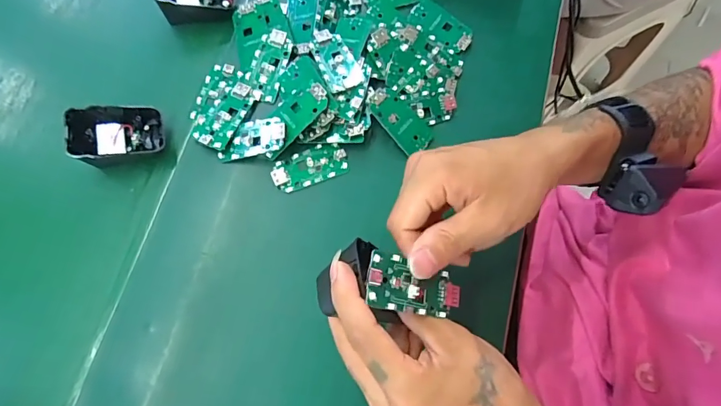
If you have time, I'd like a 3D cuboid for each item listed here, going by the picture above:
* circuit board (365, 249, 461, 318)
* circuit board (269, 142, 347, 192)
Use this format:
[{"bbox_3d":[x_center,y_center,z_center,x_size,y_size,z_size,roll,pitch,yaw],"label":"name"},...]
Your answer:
[{"bbox_3d":[0.031,0.050,0.251,0.060,0.010,0.030,19,72,-25],"label":"circuit board"},{"bbox_3d":[-0.043,-0.031,0.361,0.063,0.006,0.031,-20,75,-7],"label":"circuit board"}]

